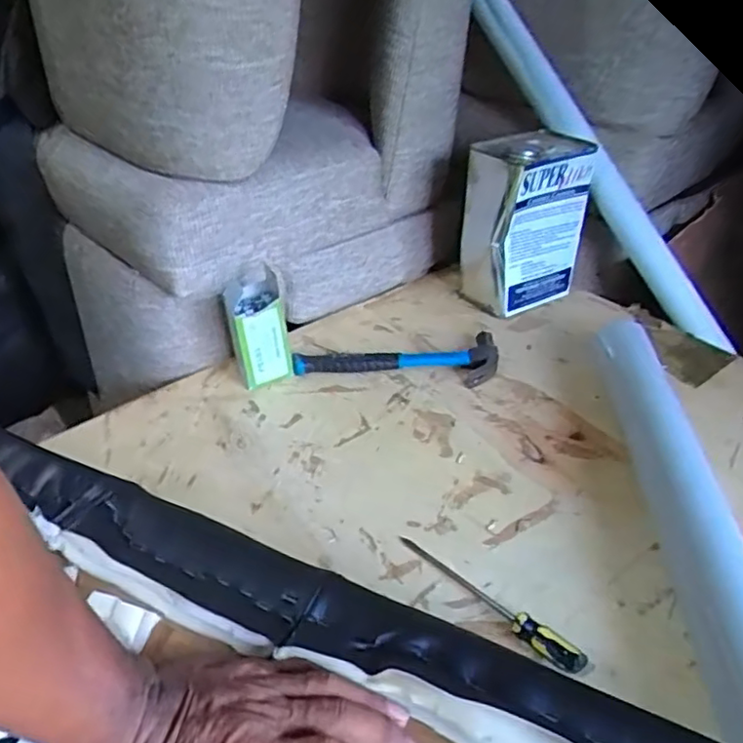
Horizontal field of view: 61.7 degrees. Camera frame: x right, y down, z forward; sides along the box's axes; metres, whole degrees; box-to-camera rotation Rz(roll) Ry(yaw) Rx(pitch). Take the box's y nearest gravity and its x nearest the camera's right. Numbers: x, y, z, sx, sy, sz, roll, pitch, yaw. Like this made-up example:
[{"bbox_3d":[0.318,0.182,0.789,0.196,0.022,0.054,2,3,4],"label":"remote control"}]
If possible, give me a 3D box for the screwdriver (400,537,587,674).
[{"bbox_3d":[0.097,0.195,0.538,0.020,0.021,0.186,-32,46,-32],"label":"screwdriver"}]

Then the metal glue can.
[{"bbox_3d":[0.213,-0.213,0.904,0.153,0.229,0.113,-22,41,-23],"label":"metal glue can"}]

